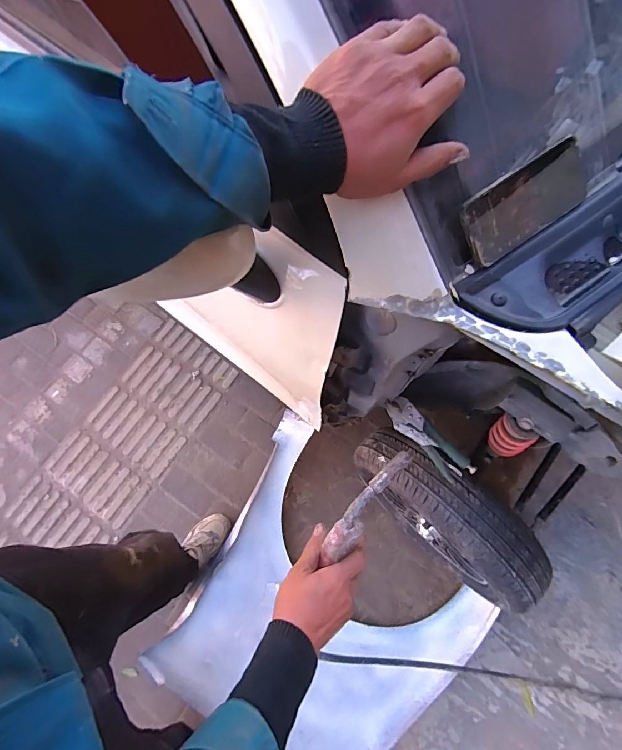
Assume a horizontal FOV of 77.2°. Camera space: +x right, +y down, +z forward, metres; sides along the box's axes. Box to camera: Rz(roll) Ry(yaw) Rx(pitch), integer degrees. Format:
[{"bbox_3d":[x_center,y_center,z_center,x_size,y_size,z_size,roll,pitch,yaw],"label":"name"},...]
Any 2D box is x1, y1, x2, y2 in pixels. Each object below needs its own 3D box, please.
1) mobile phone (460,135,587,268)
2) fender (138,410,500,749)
[{"bbox_3d":[0.236,-0.190,0.429,0.156,0.009,0.073,-35,114,-4],"label":"mobile phone"},{"bbox_3d":[0.067,0.657,1.144,0.784,0.201,0.797,28,75,11],"label":"fender"}]

